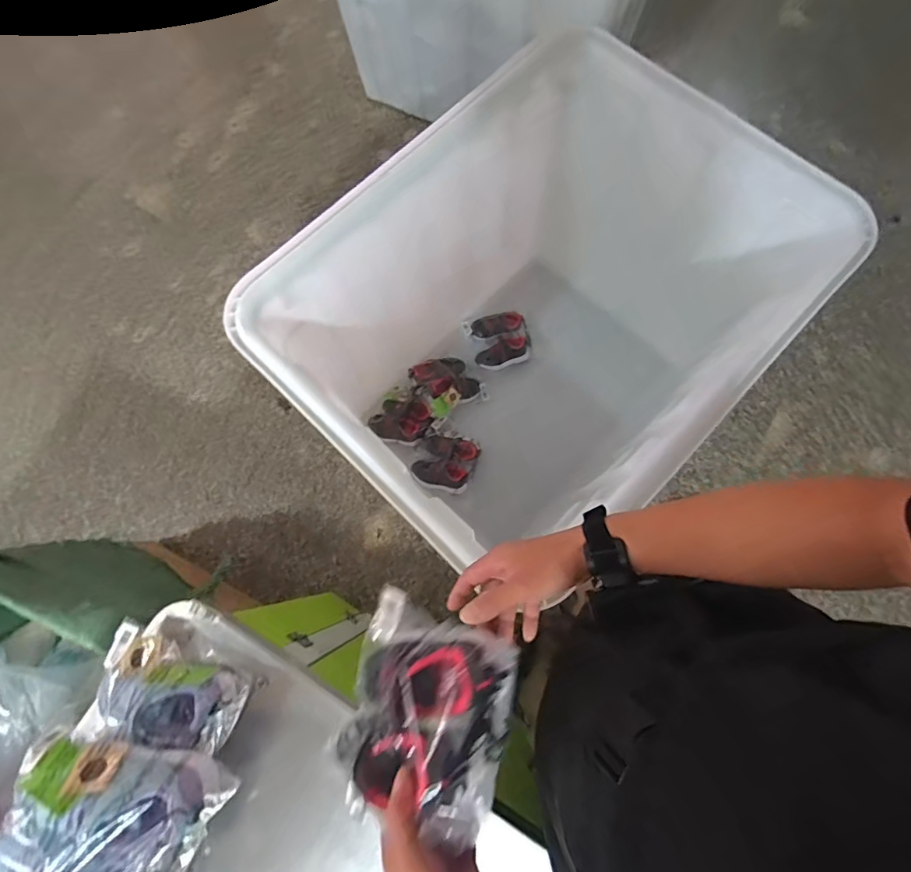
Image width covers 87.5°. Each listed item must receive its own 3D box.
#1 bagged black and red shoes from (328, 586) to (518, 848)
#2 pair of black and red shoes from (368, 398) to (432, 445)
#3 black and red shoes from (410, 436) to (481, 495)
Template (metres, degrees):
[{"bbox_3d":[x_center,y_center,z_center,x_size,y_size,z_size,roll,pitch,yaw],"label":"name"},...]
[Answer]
[{"bbox_3d":[-0.030,0.262,0.444,0.151,0.103,0.179,12,74,4],"label":"bagged black and red shoes"},{"bbox_3d":[-0.162,-0.048,1.403,0.180,0.062,0.126,3,76,2],"label":"pair of black and red shoes"},{"bbox_3d":[-0.028,0.072,1.368,0.166,0.065,0.173,21,77,6],"label":"black and red shoes"}]

